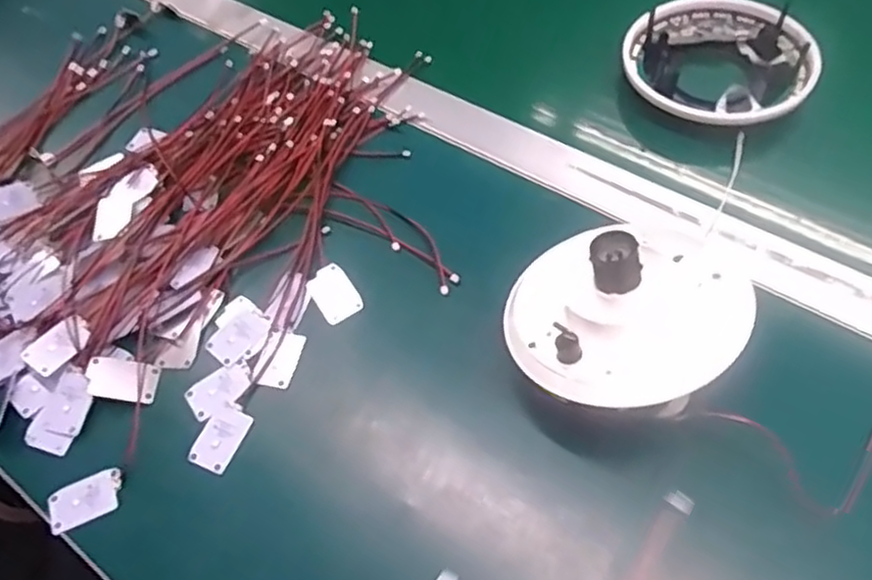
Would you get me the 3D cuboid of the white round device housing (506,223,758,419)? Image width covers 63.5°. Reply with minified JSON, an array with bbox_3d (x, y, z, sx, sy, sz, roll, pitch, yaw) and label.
[{"bbox_3d":[0.106,0.003,0.381,0.116,0.078,0.139,28,61,23],"label":"white round device housing"}]

